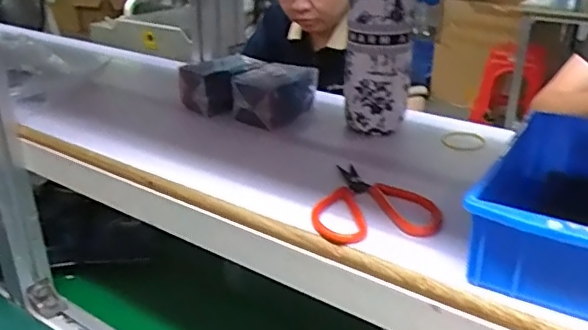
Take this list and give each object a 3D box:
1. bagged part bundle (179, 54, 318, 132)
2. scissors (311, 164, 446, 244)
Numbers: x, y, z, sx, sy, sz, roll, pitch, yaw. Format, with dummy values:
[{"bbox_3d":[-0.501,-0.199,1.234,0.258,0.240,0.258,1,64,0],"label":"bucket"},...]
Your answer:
[{"bbox_3d":[-0.060,-0.089,0.673,0.147,0.060,0.093,13,27,26],"label":"bagged part bundle"},{"bbox_3d":[0.071,0.032,0.466,0.096,0.015,0.116,10,26,20],"label":"scissors"}]

